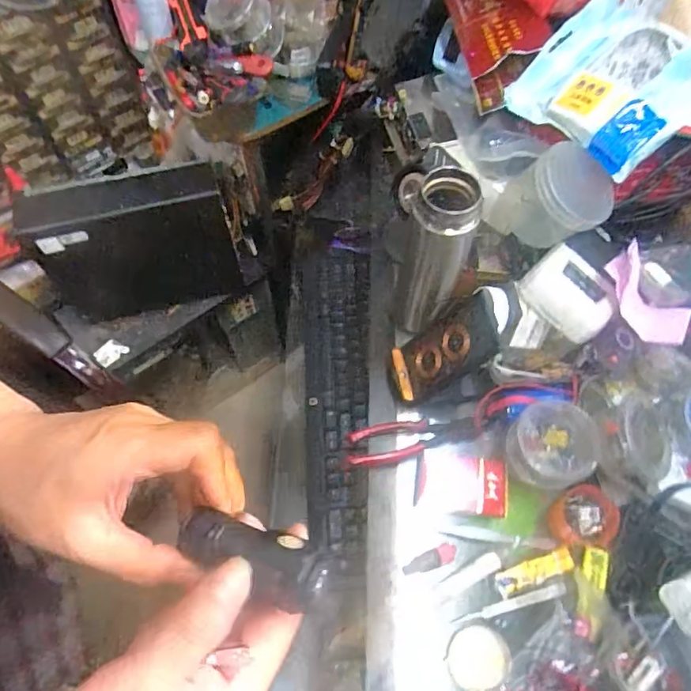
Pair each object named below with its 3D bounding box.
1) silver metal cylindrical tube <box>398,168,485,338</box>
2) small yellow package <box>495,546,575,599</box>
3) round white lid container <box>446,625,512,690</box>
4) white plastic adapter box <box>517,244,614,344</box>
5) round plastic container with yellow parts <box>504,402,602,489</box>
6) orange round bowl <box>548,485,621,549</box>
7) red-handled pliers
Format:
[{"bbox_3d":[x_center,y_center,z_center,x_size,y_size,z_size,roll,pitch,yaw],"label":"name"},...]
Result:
[{"bbox_3d":[0.084,-0.085,0.562,0.059,0.205,0.060,0,64,-1],"label":"silver metal cylindrical tube"},{"bbox_3d":[0.183,0.218,0.526,0.079,0.004,0.022,-19,65,-10],"label":"small yellow package"},{"bbox_3d":[0.121,0.284,0.496,0.054,0.008,0.051,0,64,-1],"label":"round white lid container"},{"bbox_3d":[0.219,-0.053,0.529,0.085,0.031,0.067,36,69,16],"label":"white plastic adapter box"},{"bbox_3d":[0.202,0.098,0.534,0.080,0.042,0.077,0,64,-1],"label":"round plastic container with yellow parts"},{"bbox_3d":[0.241,0.172,0.550,0.063,0.034,0.056,-8,74,26],"label":"orange round bowl"},{"bbox_3d":[0.074,0.098,0.579,0.143,0.019,0.042,-8,64,-5],"label":"red-handled pliers"}]

